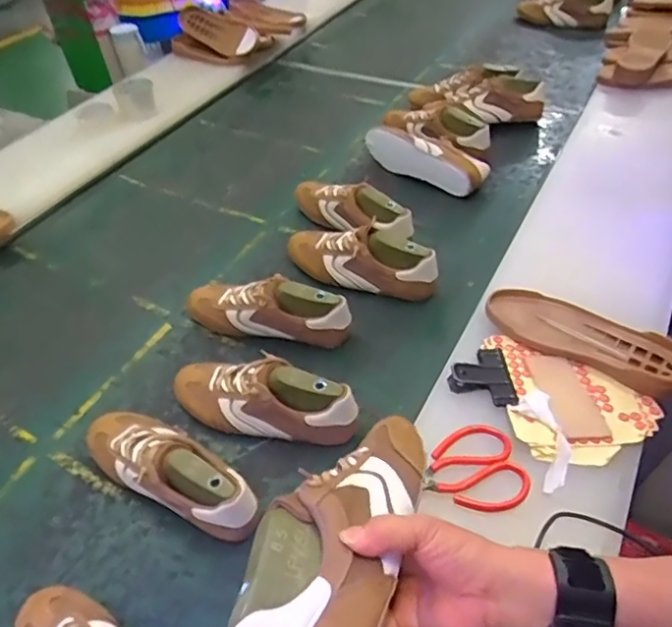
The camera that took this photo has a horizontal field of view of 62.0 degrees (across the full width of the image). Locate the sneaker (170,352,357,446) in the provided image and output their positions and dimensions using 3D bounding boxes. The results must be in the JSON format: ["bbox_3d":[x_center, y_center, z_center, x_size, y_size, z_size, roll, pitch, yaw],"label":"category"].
[{"bbox_3d":[-0.104,0.104,0.748,0.260,0.083,0.086,7,46,12],"label":"sneaker"}]

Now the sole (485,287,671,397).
[{"bbox_3d":[0.327,0.030,0.737,0.251,0.024,0.092,27,57,24],"label":"sole"}]

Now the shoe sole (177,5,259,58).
[{"bbox_3d":[-0.328,-0.780,1.535,0.263,0.033,0.117,29,76,17],"label":"shoe sole"}]

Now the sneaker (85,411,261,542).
[{"bbox_3d":[-0.203,0.174,0.673,0.265,0.079,0.090,22,51,23],"label":"sneaker"}]

